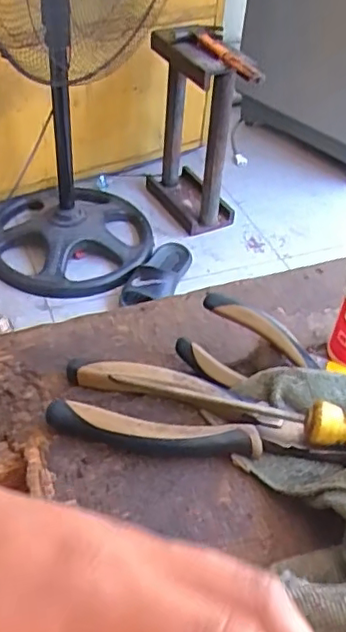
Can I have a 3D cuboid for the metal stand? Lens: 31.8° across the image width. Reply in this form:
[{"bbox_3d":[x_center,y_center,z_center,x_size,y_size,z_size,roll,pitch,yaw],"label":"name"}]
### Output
[{"bbox_3d":[0.056,-0.463,1.515,0.219,0.446,0.346,0,45,-6],"label":"metal stand"}]

